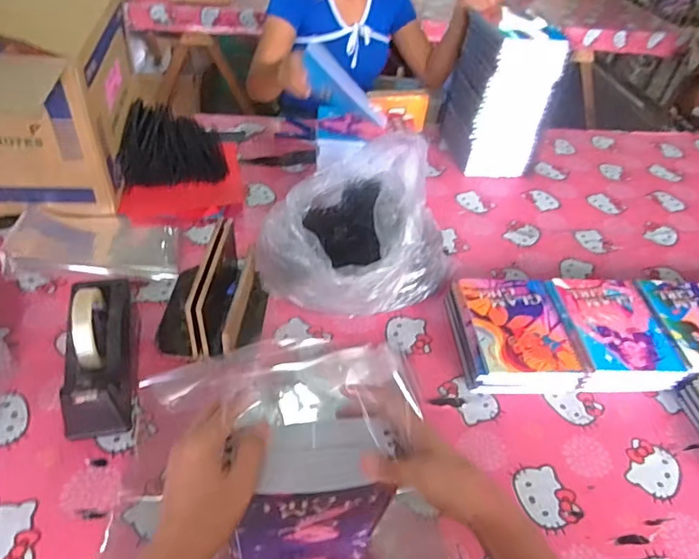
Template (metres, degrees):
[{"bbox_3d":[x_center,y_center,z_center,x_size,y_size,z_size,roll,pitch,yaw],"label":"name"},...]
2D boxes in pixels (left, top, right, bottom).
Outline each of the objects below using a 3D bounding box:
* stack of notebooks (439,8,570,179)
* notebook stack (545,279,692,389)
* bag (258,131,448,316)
[{"bbox_3d":[0.345,-0.432,1.196,0.181,0.305,0.248,2,43,-7],"label":"stack of notebooks"},{"bbox_3d":[0.427,0.091,0.839,0.166,0.053,0.220,2,43,-7],"label":"notebook stack"},{"bbox_3d":[0.001,-0.077,0.823,0.254,0.237,0.256,33,48,25],"label":"bag"}]

